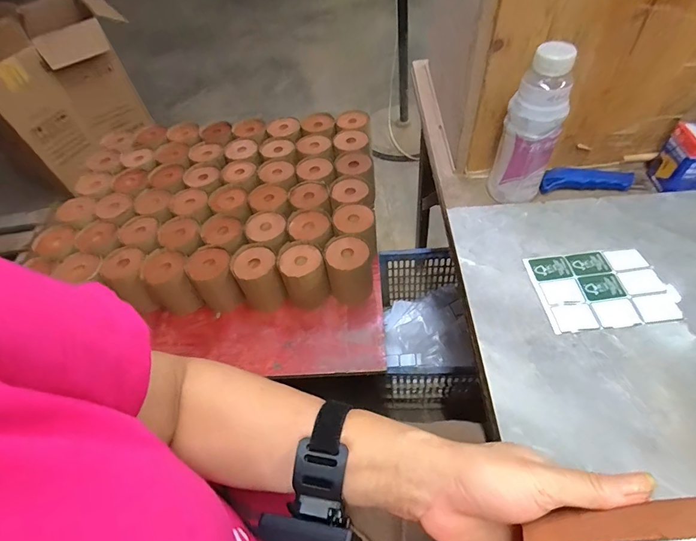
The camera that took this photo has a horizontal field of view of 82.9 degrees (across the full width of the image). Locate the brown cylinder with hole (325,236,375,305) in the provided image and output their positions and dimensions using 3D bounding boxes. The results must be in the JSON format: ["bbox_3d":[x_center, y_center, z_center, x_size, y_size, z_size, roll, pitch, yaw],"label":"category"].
[{"bbox_3d":[0.002,0.000,0.755,0.083,0.106,0.086,-4,53,5],"label":"brown cylinder with hole"}]

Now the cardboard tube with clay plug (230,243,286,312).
[{"bbox_3d":[-0.168,0.016,0.759,0.077,0.105,0.084,-19,53,-6],"label":"cardboard tube with clay plug"}]

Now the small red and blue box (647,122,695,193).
[{"bbox_3d":[0.458,-0.149,0.518,0.070,0.076,0.058,2,53,7],"label":"small red and blue box"}]

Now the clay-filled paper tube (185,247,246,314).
[{"bbox_3d":[-0.253,0.022,0.765,0.078,0.102,0.090,-28,55,-13],"label":"clay-filled paper tube"}]

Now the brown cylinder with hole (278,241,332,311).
[{"bbox_3d":[-0.084,0.012,0.749,0.077,0.098,0.096,-20,53,-9],"label":"brown cylinder with hole"}]

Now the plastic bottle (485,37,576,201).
[{"bbox_3d":[0.220,-0.170,0.485,0.054,0.187,0.059,-3,53,4],"label":"plastic bottle"}]

